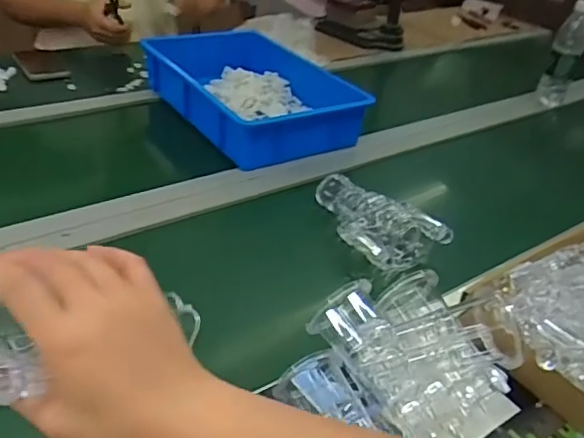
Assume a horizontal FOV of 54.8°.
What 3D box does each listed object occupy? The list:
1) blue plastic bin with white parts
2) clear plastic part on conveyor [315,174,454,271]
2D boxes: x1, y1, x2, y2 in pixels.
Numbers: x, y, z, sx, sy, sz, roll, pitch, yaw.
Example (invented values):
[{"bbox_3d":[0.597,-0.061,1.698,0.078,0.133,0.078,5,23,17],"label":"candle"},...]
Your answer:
[{"bbox_3d":[-0.065,-0.246,1.062,0.303,0.083,0.398,-18,42,-33],"label":"blue plastic bin with white parts"},{"bbox_3d":[0.111,-0.012,0.792,0.129,0.065,0.187,-18,42,-33],"label":"clear plastic part on conveyor"}]

